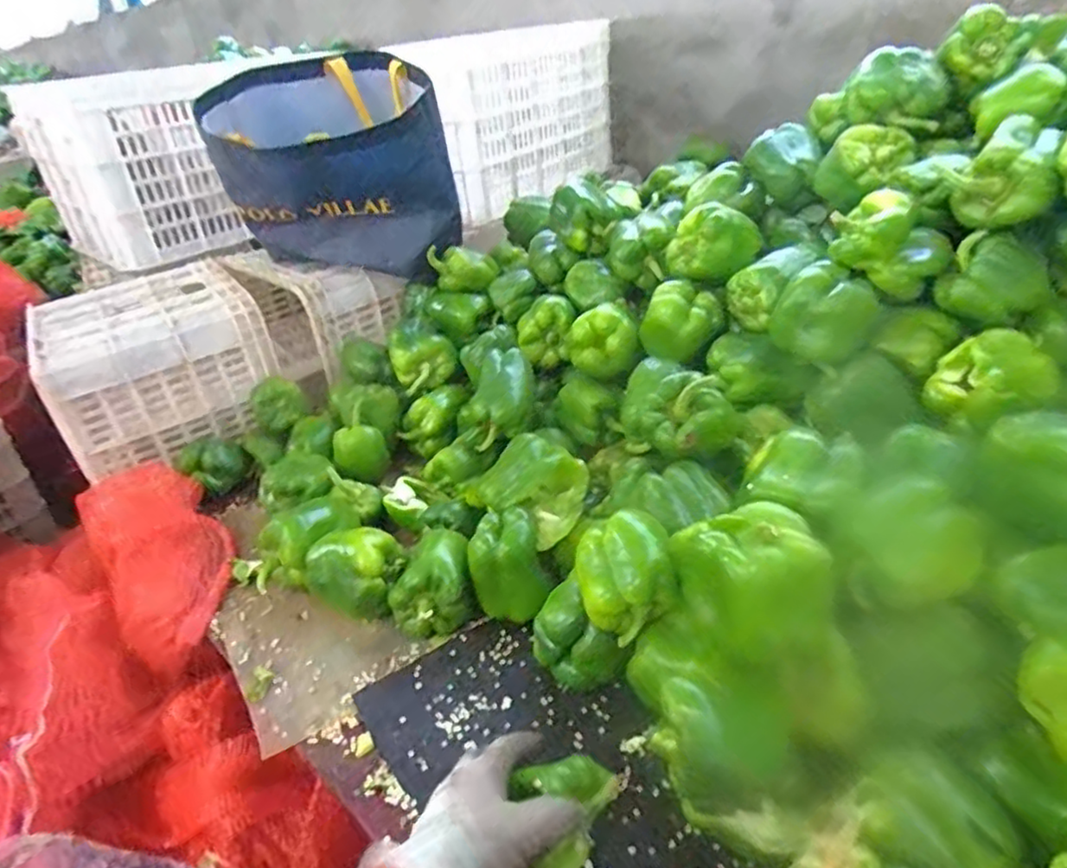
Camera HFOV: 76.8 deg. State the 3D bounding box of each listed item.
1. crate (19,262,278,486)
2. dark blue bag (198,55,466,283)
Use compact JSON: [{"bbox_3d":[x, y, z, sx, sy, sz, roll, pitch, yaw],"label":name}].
[{"bbox_3d":[-0.594,-0.122,1.076,0.298,0.179,0.321,-22,33,-24],"label":"crate"},{"bbox_3d":[-0.297,-0.397,1.020,0.308,0.281,0.262,-13,31,-11],"label":"dark blue bag"}]

